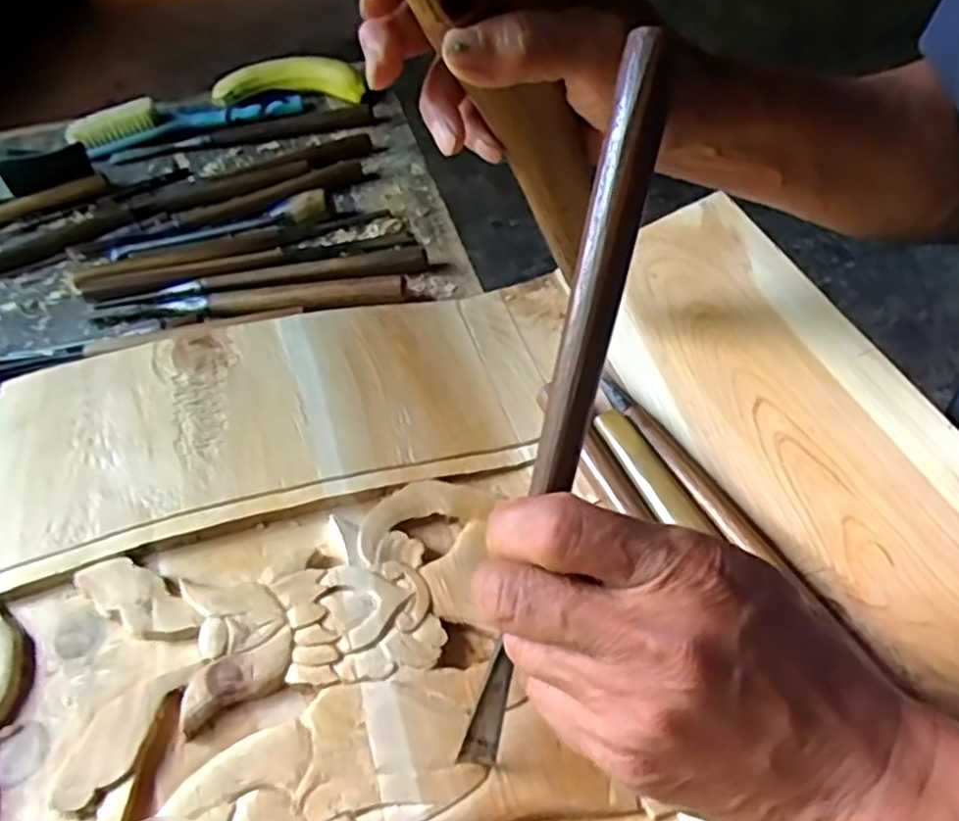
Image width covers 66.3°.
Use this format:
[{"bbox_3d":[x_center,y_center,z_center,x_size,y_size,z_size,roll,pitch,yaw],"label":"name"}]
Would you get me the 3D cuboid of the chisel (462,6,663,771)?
[{"bbox_3d":[0.027,0.011,0.251,0.014,0.256,0.010,15,12,11],"label":"chisel"}]

